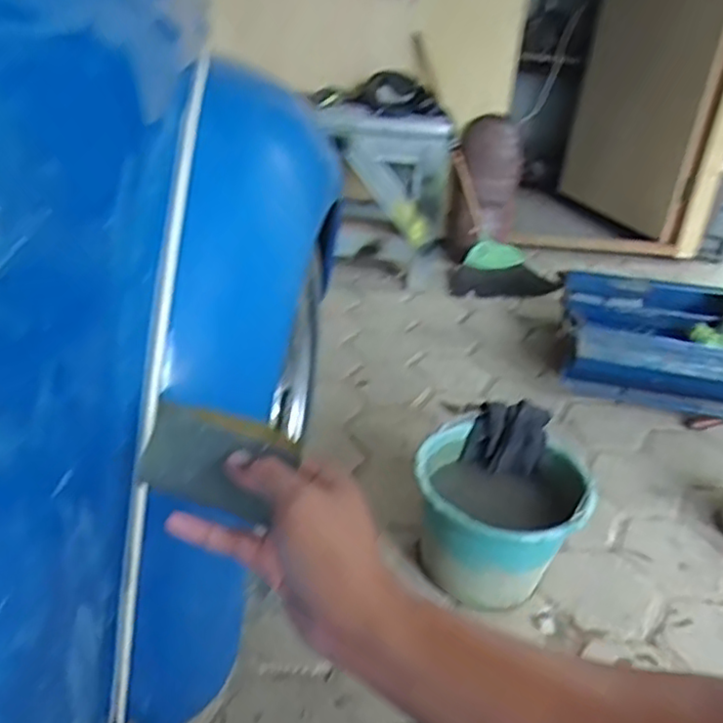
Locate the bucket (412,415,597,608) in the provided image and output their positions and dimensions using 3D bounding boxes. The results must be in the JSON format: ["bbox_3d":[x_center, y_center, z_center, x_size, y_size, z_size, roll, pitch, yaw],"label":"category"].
[{"bbox_3d":[0.226,0.281,1.154,0.286,0.231,0.257,9,30,6],"label":"bucket"}]

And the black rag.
[{"bbox_3d":[0.264,0.135,1.232,0.145,0.117,0.064,9,30,6],"label":"black rag"}]

